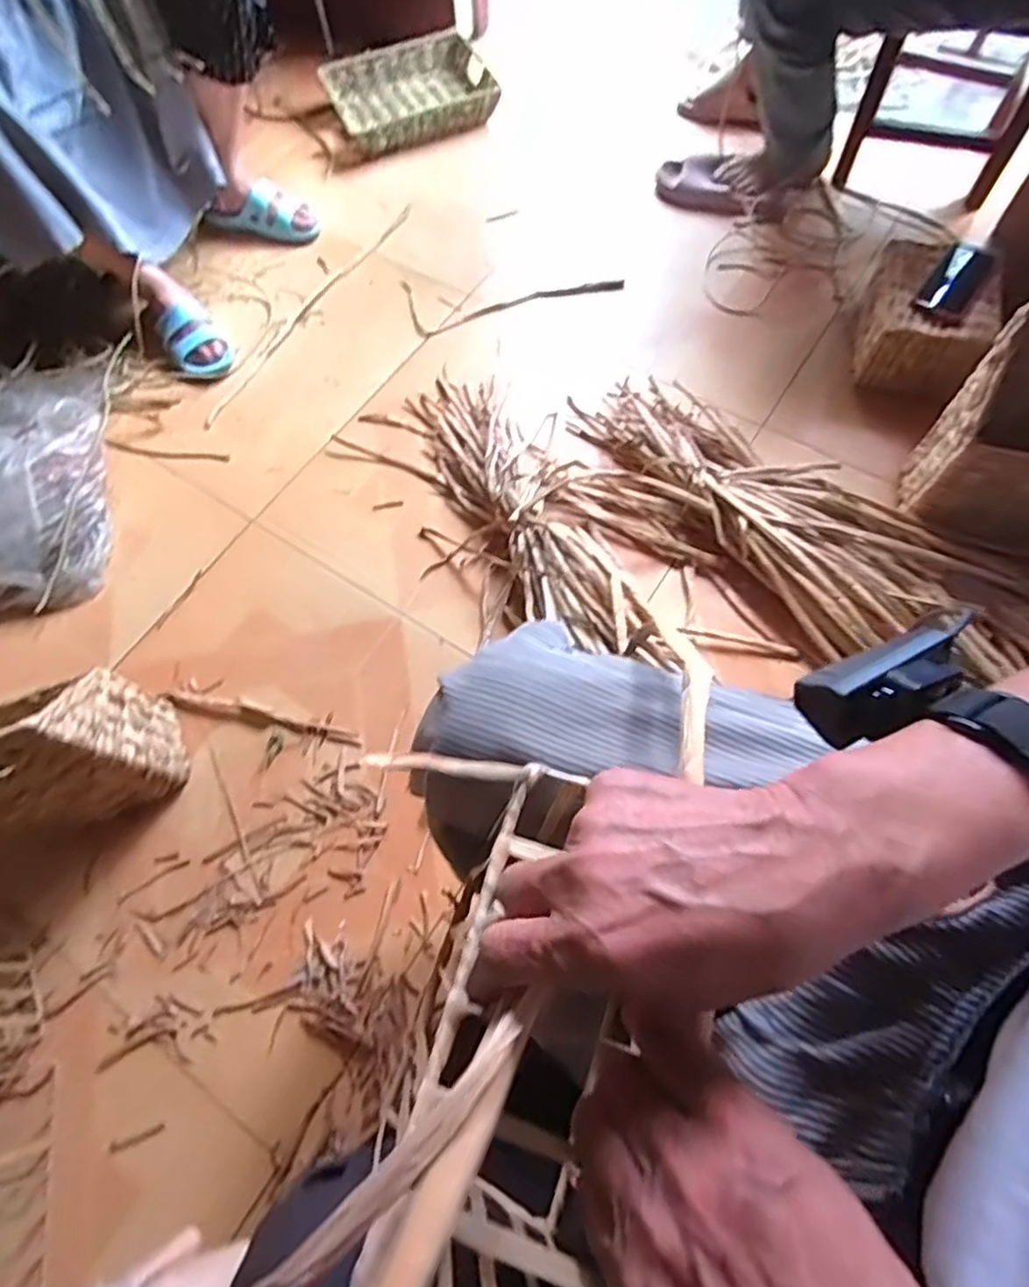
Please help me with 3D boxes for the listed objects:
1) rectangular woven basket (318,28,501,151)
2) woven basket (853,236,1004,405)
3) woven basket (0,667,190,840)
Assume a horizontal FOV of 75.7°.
[{"bbox_3d":[-0.224,-1.203,1.445,0.335,0.062,0.276,-25,69,-9],"label":"rectangular woven basket"},{"bbox_3d":[0.658,-0.512,1.074,0.181,0.148,0.199,18,69,9],"label":"woven basket"},{"bbox_3d":[-0.548,0.127,0.749,0.221,0.292,0.123,-23,67,-8],"label":"woven basket"}]

